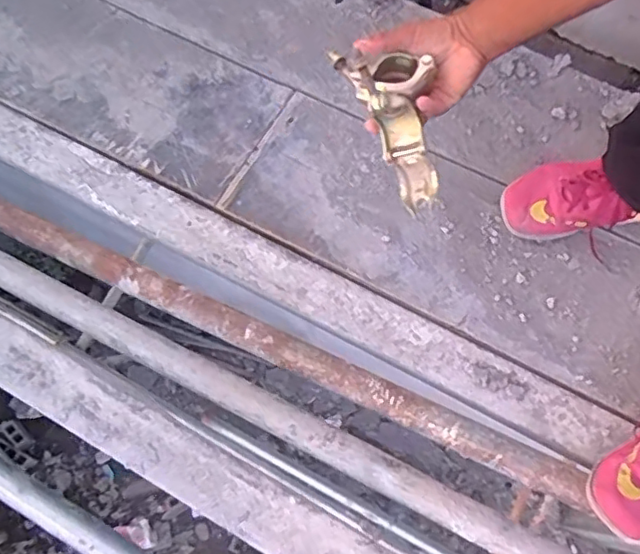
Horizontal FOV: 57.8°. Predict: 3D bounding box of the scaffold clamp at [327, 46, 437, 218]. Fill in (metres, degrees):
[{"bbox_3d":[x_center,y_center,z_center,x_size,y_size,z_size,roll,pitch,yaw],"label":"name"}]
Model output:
[{"bbox_3d":[0.092,-0.171,0.652,0.078,0.085,0.191,-26,107,-11],"label":"scaffold clamp"}]

